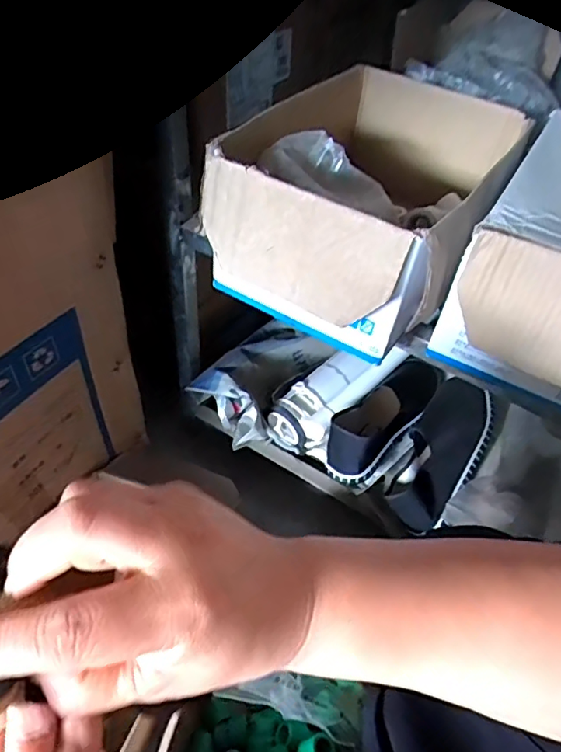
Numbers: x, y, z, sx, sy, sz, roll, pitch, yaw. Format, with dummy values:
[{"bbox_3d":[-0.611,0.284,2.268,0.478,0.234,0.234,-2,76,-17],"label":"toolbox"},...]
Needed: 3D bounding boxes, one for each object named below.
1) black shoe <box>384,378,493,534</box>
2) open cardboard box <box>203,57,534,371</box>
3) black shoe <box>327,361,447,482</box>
[{"bbox_3d":[0.237,0.103,0.803,0.098,0.075,0.249,27,70,18],"label":"black shoe"},{"bbox_3d":[0.095,-0.187,0.591,0.242,0.142,0.340,25,48,17],"label":"open cardboard box"},{"bbox_3d":[0.153,0.071,0.842,0.212,0.101,0.077,-42,60,-12],"label":"black shoe"}]

